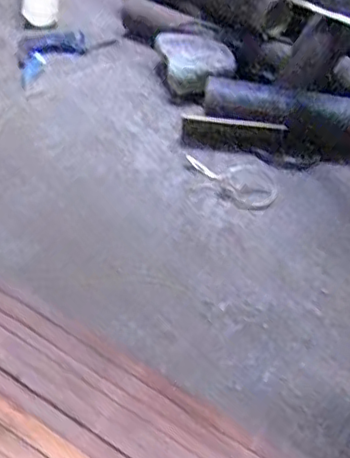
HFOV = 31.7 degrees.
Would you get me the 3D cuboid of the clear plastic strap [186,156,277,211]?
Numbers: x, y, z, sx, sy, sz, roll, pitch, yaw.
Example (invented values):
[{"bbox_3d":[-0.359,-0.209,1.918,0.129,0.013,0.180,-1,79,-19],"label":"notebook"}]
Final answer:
[{"bbox_3d":[0.078,-0.064,0.879,0.129,0.020,0.085,10,49,3],"label":"clear plastic strap"}]

